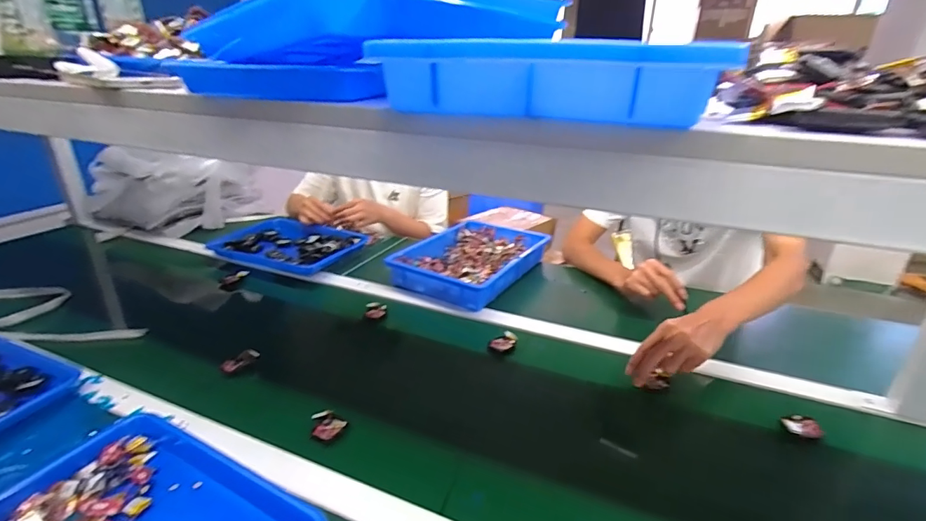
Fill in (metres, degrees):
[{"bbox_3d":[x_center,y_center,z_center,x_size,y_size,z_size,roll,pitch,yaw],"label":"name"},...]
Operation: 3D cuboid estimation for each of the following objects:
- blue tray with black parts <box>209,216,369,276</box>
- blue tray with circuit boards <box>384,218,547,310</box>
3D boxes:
[{"bbox_3d":[-0.424,-0.042,1.079,0.332,0.035,0.233,10,25,20],"label":"blue tray with black parts"},{"bbox_3d":[0.019,-0.008,1.051,0.258,0.055,0.370,16,28,31],"label":"blue tray with circuit boards"}]

